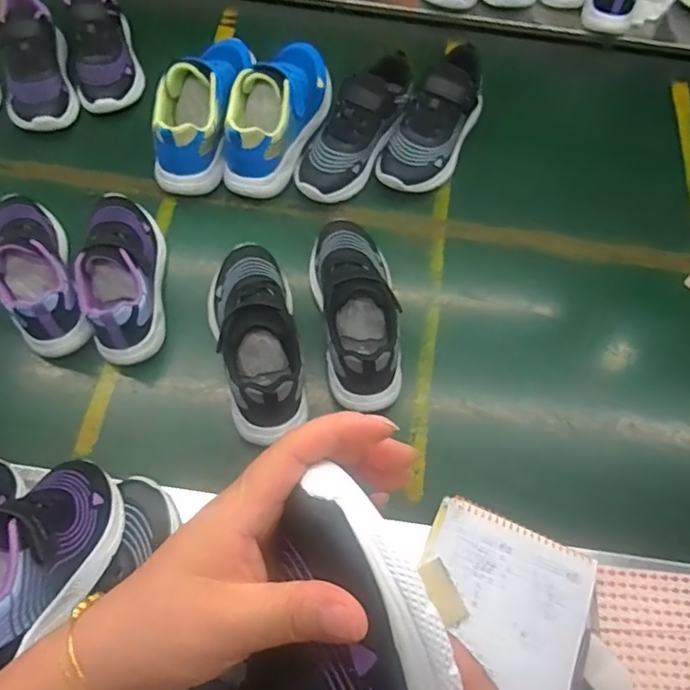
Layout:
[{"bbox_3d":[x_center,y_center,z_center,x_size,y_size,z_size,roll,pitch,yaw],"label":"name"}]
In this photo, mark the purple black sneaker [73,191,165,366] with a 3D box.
[{"bbox_3d":[-0.252,-0.091,0.645,0.075,0.083,0.213,-6,65,-8],"label":"purple black sneaker"}]

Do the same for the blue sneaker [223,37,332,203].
[{"bbox_3d":[-0.085,-0.310,0.749,0.083,0.106,0.232,18,65,11],"label":"blue sneaker"}]

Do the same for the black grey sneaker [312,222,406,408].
[{"bbox_3d":[0.019,-0.053,0.628,0.088,0.086,0.230,-5,67,-7],"label":"black grey sneaker"}]

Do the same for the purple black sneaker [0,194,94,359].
[{"bbox_3d":[-0.348,-0.094,0.638,0.074,0.087,0.206,-19,68,-17],"label":"purple black sneaker"}]

